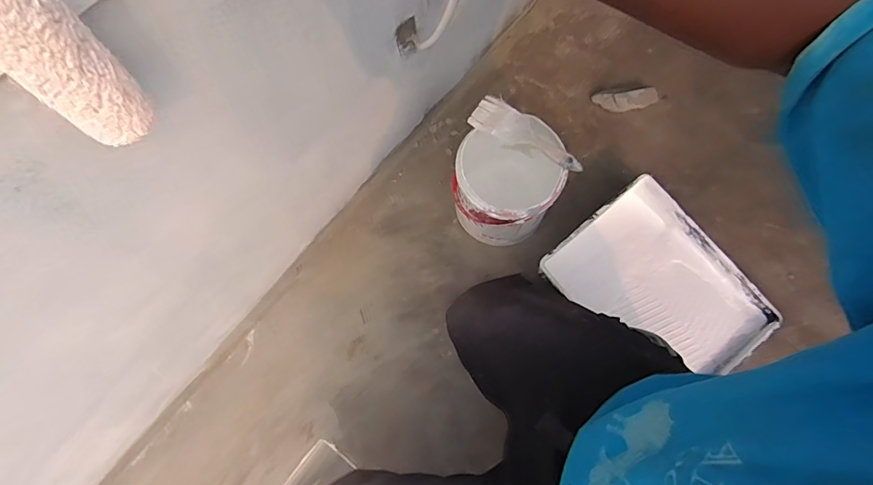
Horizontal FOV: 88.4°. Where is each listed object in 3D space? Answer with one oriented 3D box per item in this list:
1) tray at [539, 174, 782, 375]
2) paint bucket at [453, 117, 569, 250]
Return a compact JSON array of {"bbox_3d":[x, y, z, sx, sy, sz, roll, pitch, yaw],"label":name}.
[{"bbox_3d":[0.389,0.089,0.797,0.262,0.082,0.348,-41,76,-12],"label":"tray"},{"bbox_3d":[0.122,-0.101,0.801,0.171,0.194,0.178,0,72,0],"label":"paint bucket"}]

